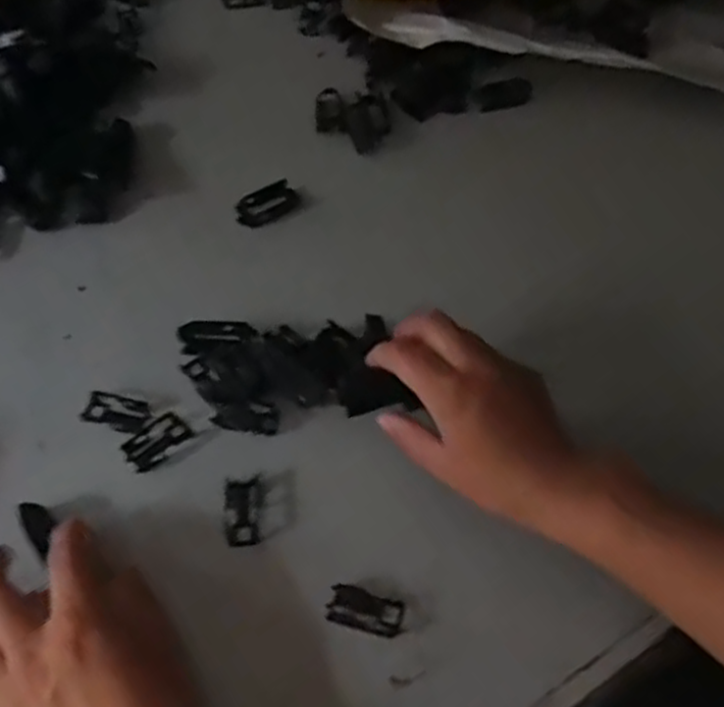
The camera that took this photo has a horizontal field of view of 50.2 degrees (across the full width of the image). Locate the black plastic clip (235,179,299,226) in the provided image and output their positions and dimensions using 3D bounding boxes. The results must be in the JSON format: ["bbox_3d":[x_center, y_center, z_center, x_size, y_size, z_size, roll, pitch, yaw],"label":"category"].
[{"bbox_3d":[-0.071,-0.112,0.574,0.049,0.005,0.026,-31,63,-21],"label":"black plastic clip"}]

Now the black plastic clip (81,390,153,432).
[{"bbox_3d":[-0.150,0.035,0.472,0.039,0.008,0.020,15,57,8],"label":"black plastic clip"}]

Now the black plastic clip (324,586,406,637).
[{"bbox_3d":[0.002,0.135,0.407,0.039,0.014,0.018,14,57,7],"label":"black plastic clip"}]

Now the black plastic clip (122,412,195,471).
[{"bbox_3d":[-0.123,0.053,0.464,0.024,0.006,0.038,37,62,20],"label":"black plastic clip"}]

